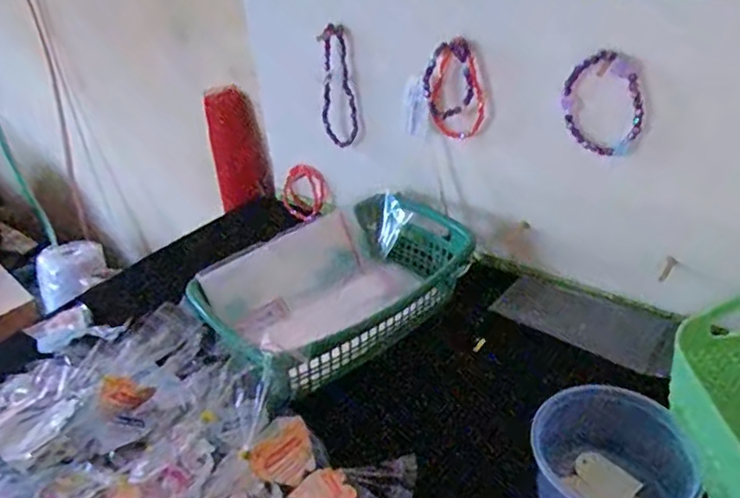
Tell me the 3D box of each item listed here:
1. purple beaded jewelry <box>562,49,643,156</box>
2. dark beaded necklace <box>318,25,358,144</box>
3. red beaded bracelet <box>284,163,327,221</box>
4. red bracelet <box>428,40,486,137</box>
[{"bbox_3d":[0.184,-0.115,0.459,0.062,0.079,0.014,16,38,26],"label":"purple beaded jewelry"},{"bbox_3d":[-0.033,-0.166,0.601,0.035,0.125,0.017,-2,34,1],"label":"dark beaded necklace"},{"bbox_3d":[-0.080,-0.069,0.721,0.063,0.080,0.022,24,42,34],"label":"red beaded bracelet"},{"bbox_3d":[0.079,-0.140,0.527,0.051,0.096,0.014,14,42,31],"label":"red bracelet"}]

